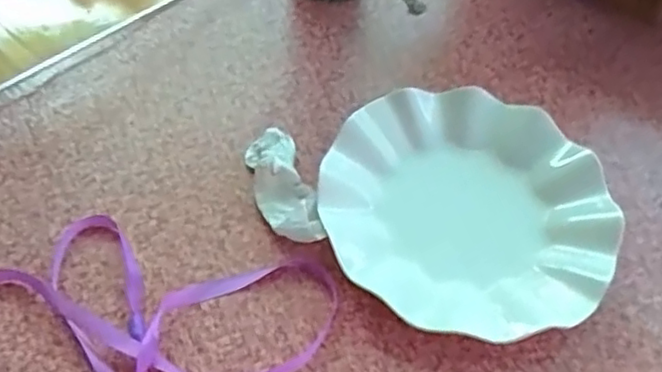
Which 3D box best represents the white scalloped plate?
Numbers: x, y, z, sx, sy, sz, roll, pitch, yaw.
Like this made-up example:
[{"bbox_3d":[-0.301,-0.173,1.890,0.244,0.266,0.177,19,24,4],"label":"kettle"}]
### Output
[{"bbox_3d":[0.086,0.014,0.417,0.180,0.025,0.175,2,53,-3],"label":"white scalloped plate"}]

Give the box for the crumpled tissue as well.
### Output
[{"bbox_3d":[-0.032,-0.002,0.422,0.034,0.024,0.093,-13,56,-14],"label":"crumpled tissue"}]

